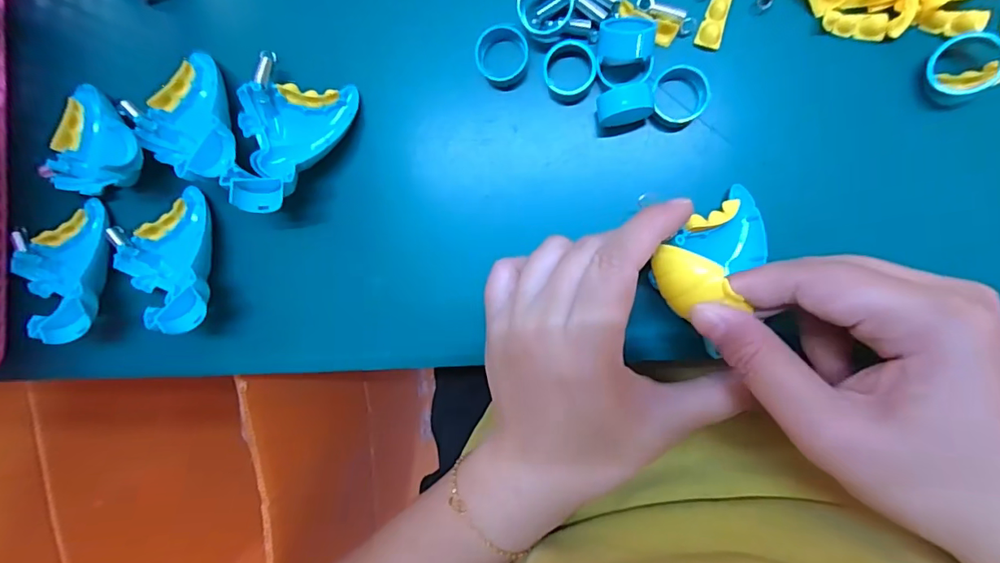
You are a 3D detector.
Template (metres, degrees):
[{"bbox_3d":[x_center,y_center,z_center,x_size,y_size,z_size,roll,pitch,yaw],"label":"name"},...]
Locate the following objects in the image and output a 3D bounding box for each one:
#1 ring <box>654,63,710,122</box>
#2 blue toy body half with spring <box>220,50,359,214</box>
[{"bbox_3d":[0.086,-0.087,0.229,0.027,0.011,0.026,1,94,8],"label":"ring"},{"bbox_3d":[-0.112,-0.072,0.241,0.051,0.030,0.072,24,97,6],"label":"blue toy body half with spring"}]

